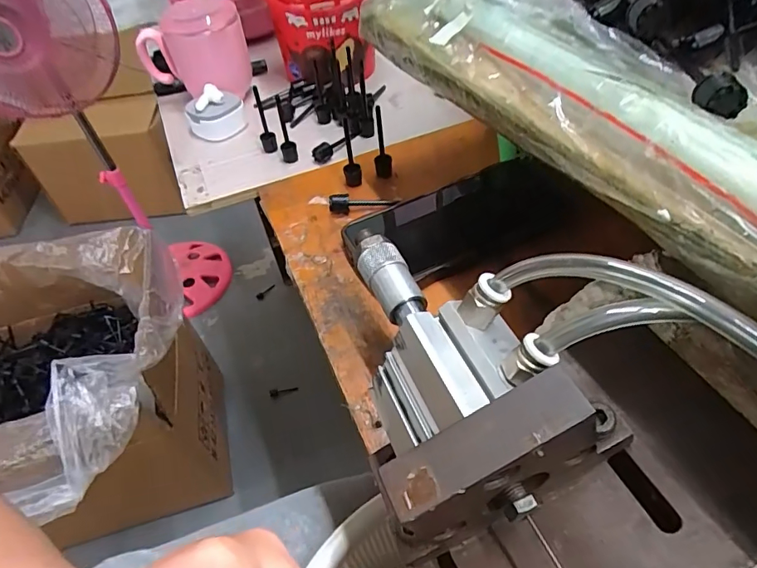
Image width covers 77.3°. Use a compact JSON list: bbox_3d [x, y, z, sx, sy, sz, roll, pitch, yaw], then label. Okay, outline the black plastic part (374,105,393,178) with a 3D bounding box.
[{"bbox_3d":[0.003,-0.117,0.399,0.014,0.062,0.011,-4,48,3],"label":"black plastic part"}]

